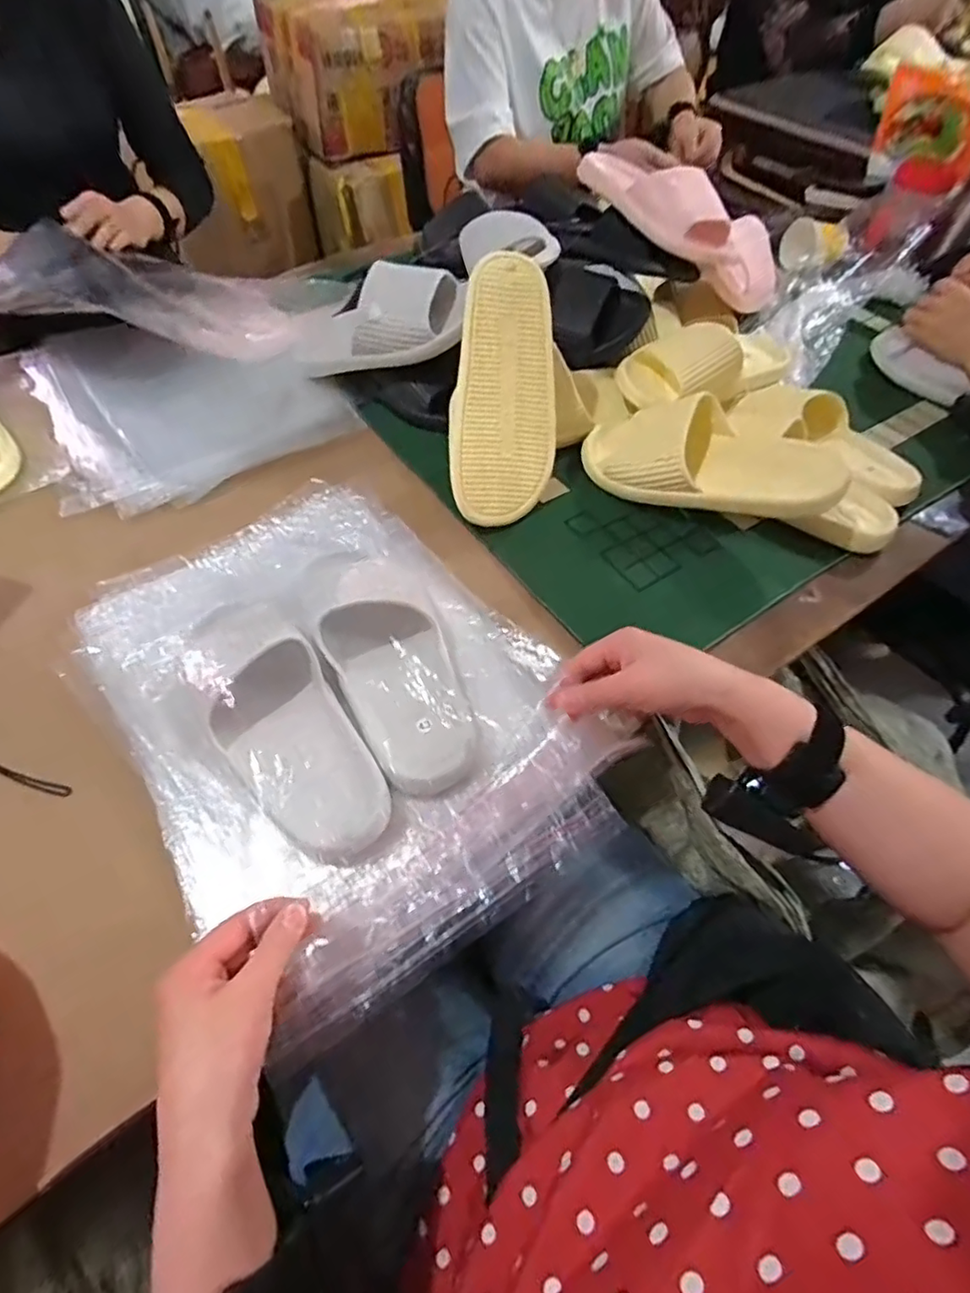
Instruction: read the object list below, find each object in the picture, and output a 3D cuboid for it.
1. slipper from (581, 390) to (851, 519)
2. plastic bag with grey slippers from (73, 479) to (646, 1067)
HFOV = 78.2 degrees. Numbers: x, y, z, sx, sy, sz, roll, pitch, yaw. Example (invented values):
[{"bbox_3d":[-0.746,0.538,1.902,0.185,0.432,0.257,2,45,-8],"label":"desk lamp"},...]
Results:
[{"bbox_3d":[0.231,-0.197,0.631,0.253,0.088,0.104,16,57,12],"label":"slipper"},{"bbox_3d":[-0.135,0.030,0.513,0.324,0.080,0.458,-31,60,-19],"label":"plastic bag with grey slippers"}]

